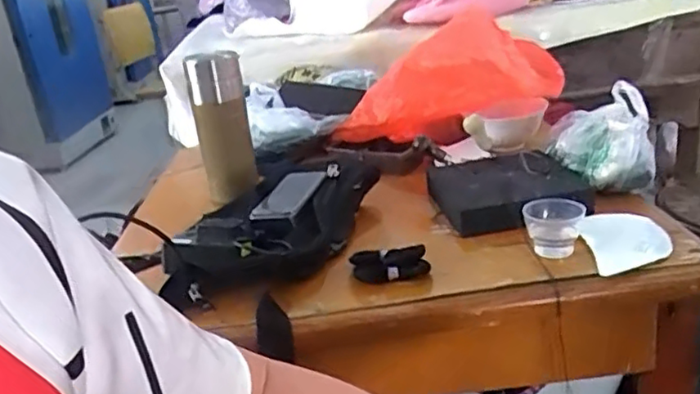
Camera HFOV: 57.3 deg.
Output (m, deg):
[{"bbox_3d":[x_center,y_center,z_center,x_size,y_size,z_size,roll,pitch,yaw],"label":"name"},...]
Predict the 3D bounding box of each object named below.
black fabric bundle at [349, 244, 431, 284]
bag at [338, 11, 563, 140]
[{"bbox_3d":[0.036,0.065,0.616,0.078,0.024,0.032,-1,23,17],"label":"black fabric bundle"},{"bbox_3d":[0.118,-0.159,0.890,0.316,0.125,0.091,-16,16,29],"label":"bag"}]

